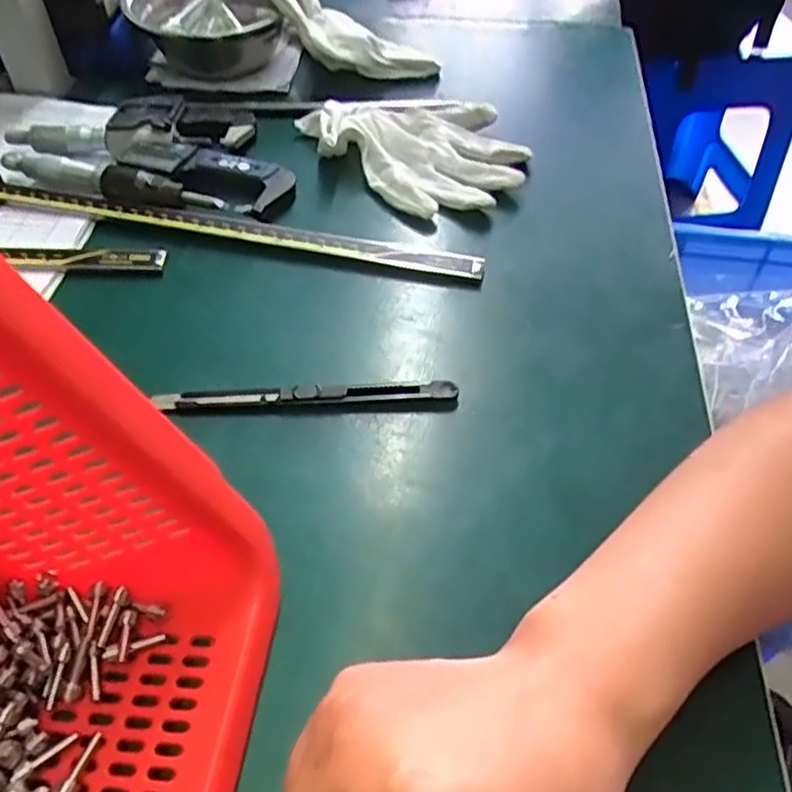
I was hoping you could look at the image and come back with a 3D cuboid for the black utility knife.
[{"bbox_3d":[-0.045,-0.002,0.343,0.146,0.010,0.012,-1,51,-2],"label":"black utility knife"}]

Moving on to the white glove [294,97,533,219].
[{"bbox_3d":[0.011,-0.169,0.471,0.148,0.033,0.103,29,56,21],"label":"white glove"}]

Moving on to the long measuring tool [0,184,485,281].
[{"bbox_3d":[-0.099,-0.103,0.424,0.305,0.010,0.020,10,51,7],"label":"long measuring tool"}]

